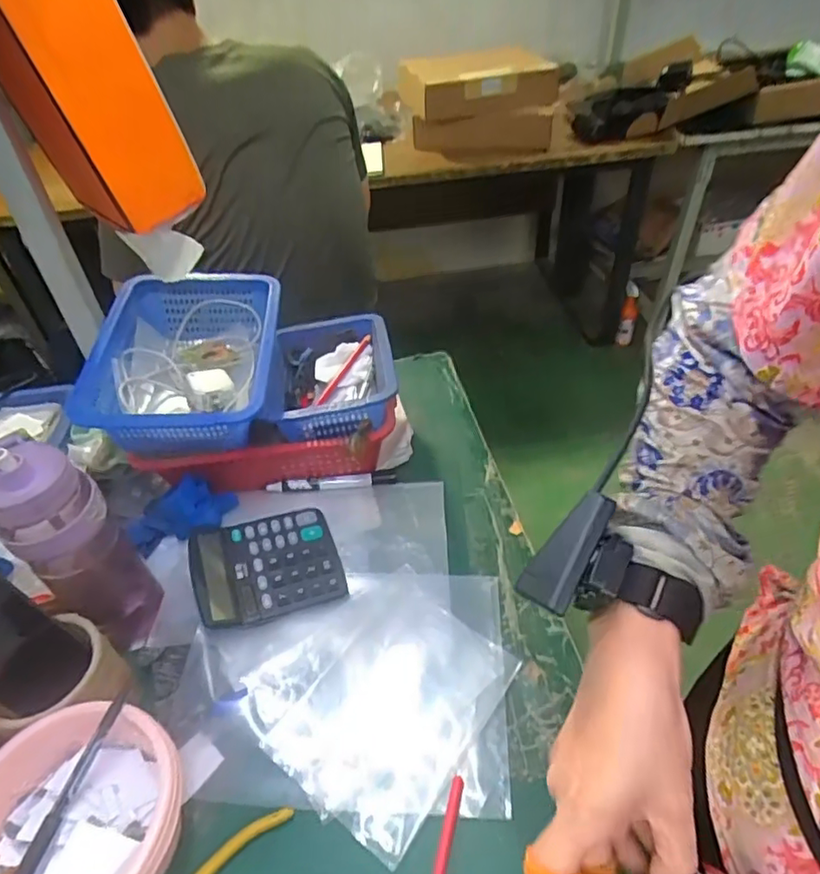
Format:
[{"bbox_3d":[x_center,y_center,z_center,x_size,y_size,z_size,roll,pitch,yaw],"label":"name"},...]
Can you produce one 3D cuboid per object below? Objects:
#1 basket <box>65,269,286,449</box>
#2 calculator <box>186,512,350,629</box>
[{"bbox_3d":[-0.254,-0.080,0.703,0.199,0.108,0.264,-8,43,-4],"label":"basket"},{"bbox_3d":[-0.150,0.130,0.620,0.145,0.039,0.126,-15,44,-12],"label":"calculator"}]

